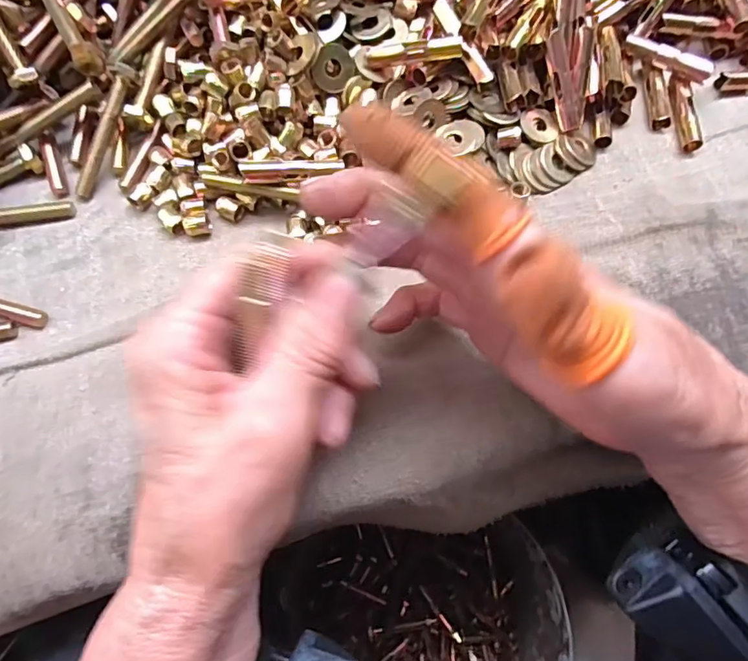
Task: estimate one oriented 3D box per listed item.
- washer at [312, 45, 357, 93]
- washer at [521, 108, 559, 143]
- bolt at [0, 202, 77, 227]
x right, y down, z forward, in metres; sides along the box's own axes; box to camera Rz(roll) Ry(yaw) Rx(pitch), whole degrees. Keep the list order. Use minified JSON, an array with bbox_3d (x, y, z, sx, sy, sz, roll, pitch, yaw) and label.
[{"bbox_3d":[-0.021,-0.131,0.258,0.022,0.020,0.004,-48,35,7],"label":"washer"},{"bbox_3d":[0.085,-0.106,0.266,0.020,0.004,0.018,29,72,8],"label":"washer"},{"bbox_3d":[-0.177,-0.054,0.242,0.065,0.012,0.013,-10,71,-5],"label":"bolt"}]

